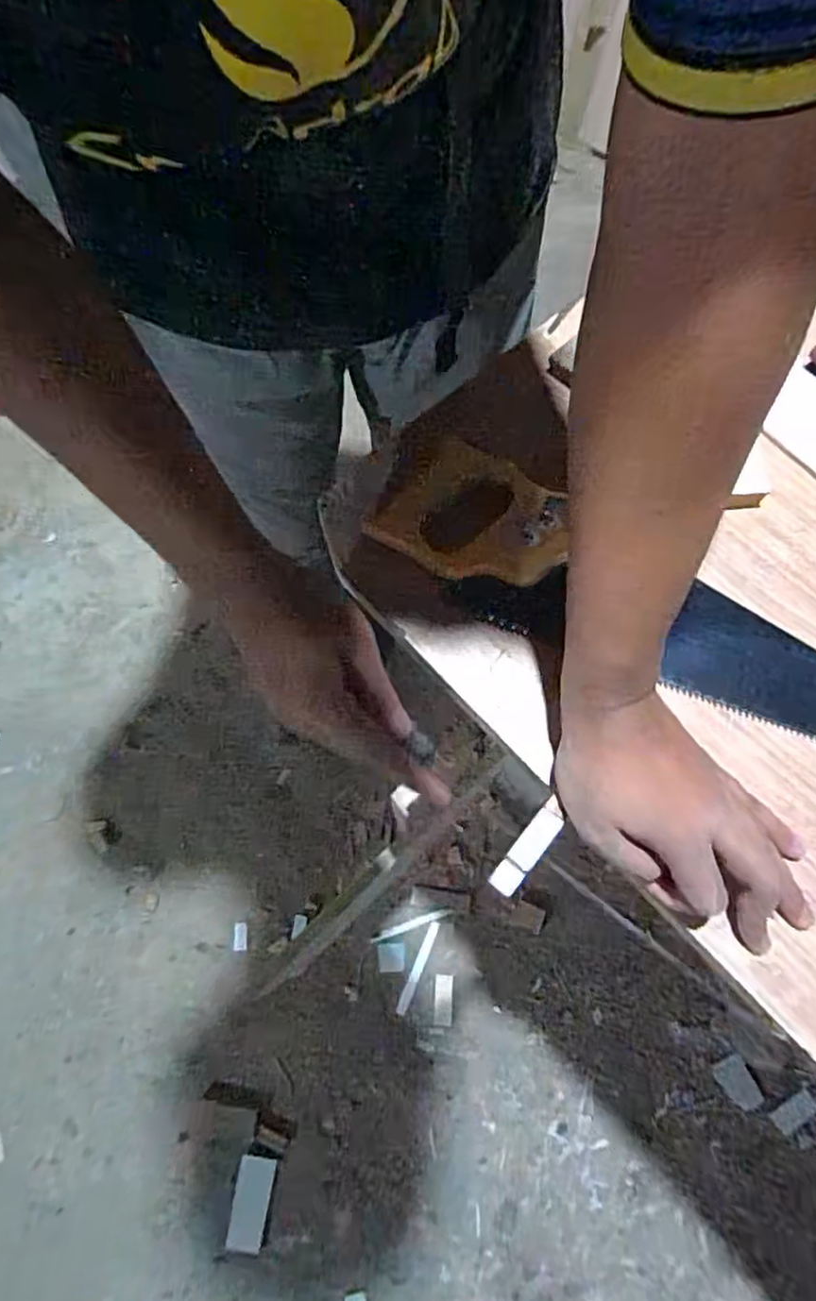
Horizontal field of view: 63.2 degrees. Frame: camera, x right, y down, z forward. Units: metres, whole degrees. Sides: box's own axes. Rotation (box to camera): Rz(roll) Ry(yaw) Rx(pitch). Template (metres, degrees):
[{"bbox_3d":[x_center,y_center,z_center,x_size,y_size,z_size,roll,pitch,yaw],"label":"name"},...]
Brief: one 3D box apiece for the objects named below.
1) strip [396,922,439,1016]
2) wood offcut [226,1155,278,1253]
[{"bbox_3d":[0.016,0.500,1.047,0.016,0.006,0.141,22,72,9],"label":"strip"},{"bbox_3d":[-0.225,0.792,0.951,0.049,0.018,0.107,8,70,4],"label":"wood offcut"}]

